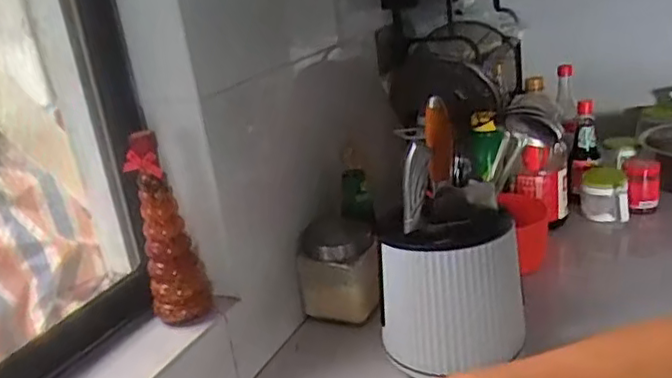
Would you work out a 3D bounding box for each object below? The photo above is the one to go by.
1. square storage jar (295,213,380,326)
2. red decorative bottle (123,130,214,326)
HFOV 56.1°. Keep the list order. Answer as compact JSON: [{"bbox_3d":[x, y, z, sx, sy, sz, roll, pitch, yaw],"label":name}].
[{"bbox_3d":[0.008,0.129,0.974,0.117,0.148,0.099,-6,20,5],"label":"square storage jar"},{"bbox_3d":[-0.209,0.048,0.775,0.069,0.237,0.052,-13,20,-14],"label":"red decorative bottle"}]

